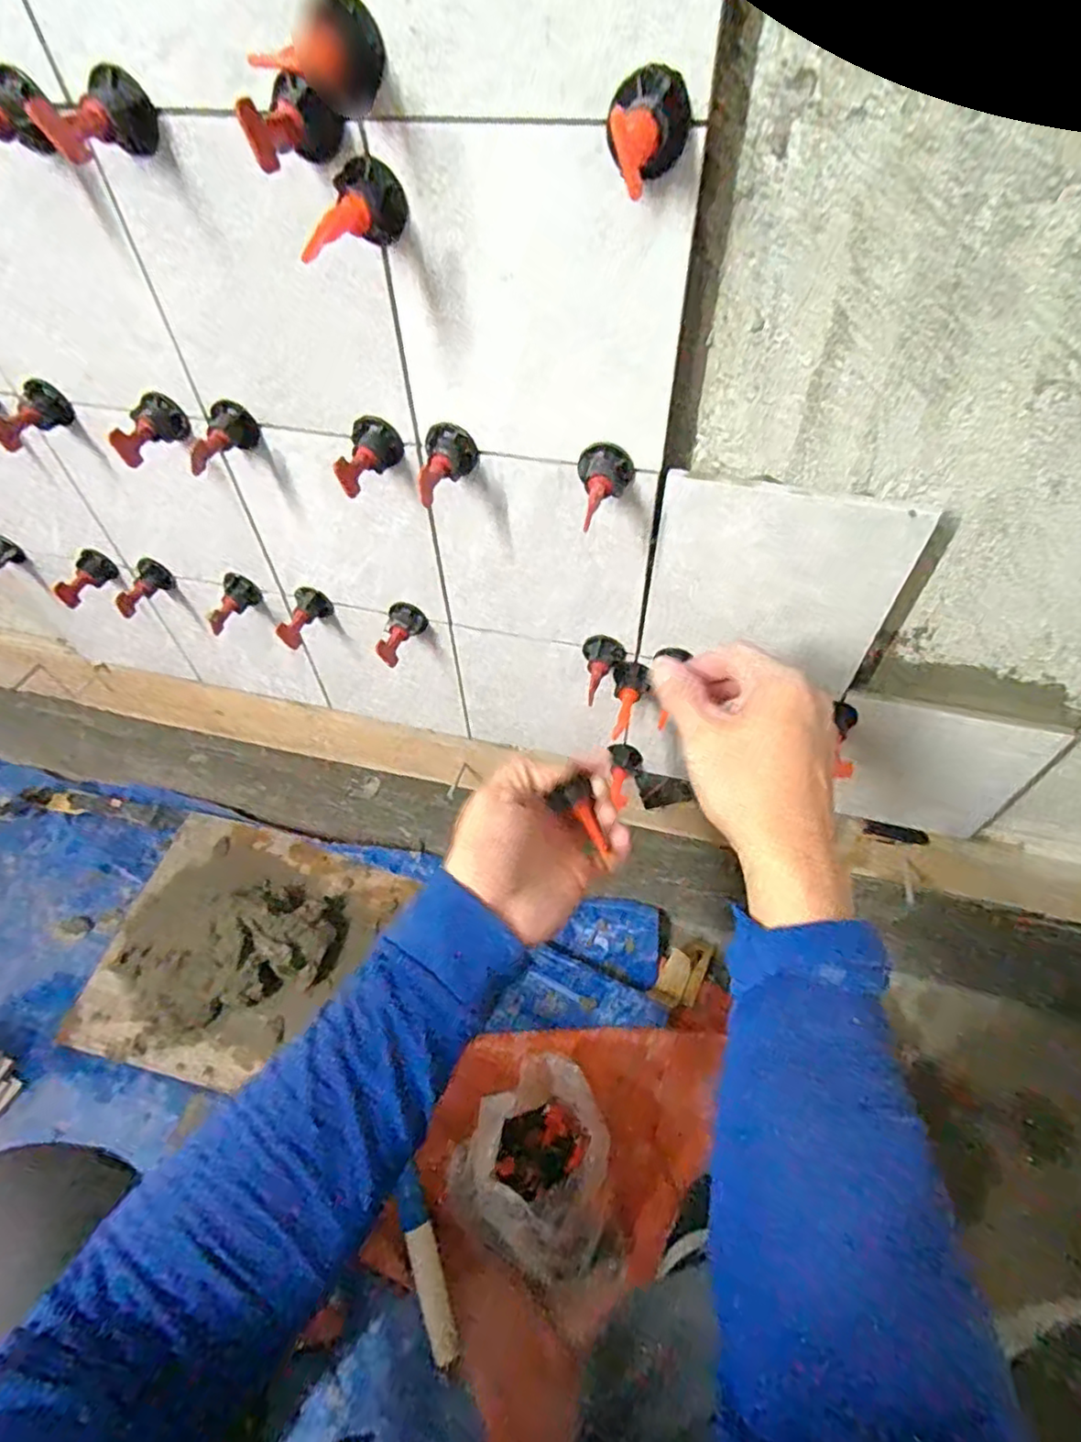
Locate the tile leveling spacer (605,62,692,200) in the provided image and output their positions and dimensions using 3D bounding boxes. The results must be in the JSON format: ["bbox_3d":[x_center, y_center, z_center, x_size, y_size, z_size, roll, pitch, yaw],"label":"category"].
[{"bbox_3d":[0.041,-0.225,0.247,0.032,0.031,0.042,6,52,6],"label":"tile leveling spacer"}]

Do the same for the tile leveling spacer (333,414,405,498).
[{"bbox_3d":[-0.103,-0.159,0.391,0.028,0.029,0.047,6,52,6],"label":"tile leveling spacer"}]

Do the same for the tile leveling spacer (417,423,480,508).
[{"bbox_3d":[-0.055,-0.152,0.384,0.033,0.029,0.037,2,52,3],"label":"tile leveling spacer"}]

